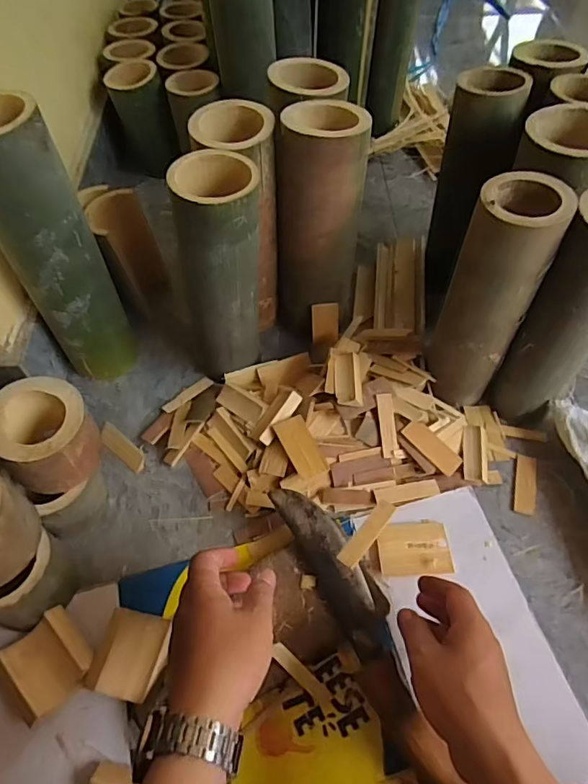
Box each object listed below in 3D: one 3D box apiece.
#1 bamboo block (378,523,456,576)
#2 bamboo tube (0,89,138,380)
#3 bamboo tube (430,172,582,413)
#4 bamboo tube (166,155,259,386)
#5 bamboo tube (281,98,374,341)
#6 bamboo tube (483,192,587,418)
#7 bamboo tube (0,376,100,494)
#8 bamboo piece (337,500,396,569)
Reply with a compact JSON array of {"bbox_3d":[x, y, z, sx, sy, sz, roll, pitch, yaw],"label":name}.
[{"bbox_3d":[0.126,0.162,0.536,0.072,0.012,0.054,-1,55,2],"label":"bamboo block"},{"bbox_3d":[-0.265,-0.150,0.575,0.090,0.314,0.084,-29,59,-17],"label":"bamboo tube"},{"bbox_3d":[0.203,-0.084,0.548,0.080,0.273,0.078,26,61,18],"label":"bamboo tube"},{"bbox_3d":[-0.078,-0.127,0.573,0.097,0.250,0.079,-2,56,0],"label":"bamboo tube"},{"bbox_3d":[0.030,-0.192,0.623,0.104,0.274,0.100,4,57,5],"label":"bamboo tube"},{"bbox_3d":[0.286,-0.072,0.541,0.075,0.273,0.084,31,62,22],"label":"bamboo tube"},{"bbox_3d":[-0.246,0.045,0.509,0.088,0.080,0.089,-1,56,1],"label":"bamboo tube"},{"bbox_3d":[0.070,0.135,0.490,0.019,0.007,0.071,36,86,24],"label":"bamboo piece"}]

